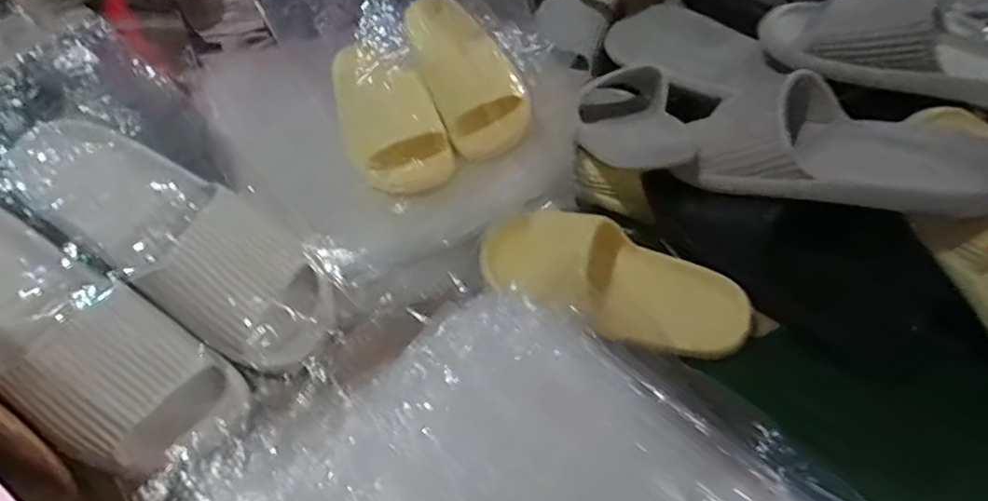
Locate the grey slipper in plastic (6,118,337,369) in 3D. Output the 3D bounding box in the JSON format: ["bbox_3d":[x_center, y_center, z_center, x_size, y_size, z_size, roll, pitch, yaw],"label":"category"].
[{"bbox_3d":[-0.250,-0.014,0.481,0.270,0.061,0.103,39,62,-7],"label":"grey slipper in plastic"}]

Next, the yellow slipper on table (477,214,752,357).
[{"bbox_3d":[0.100,0.031,0.518,0.245,0.064,0.102,16,58,16],"label":"yellow slipper on table"}]

